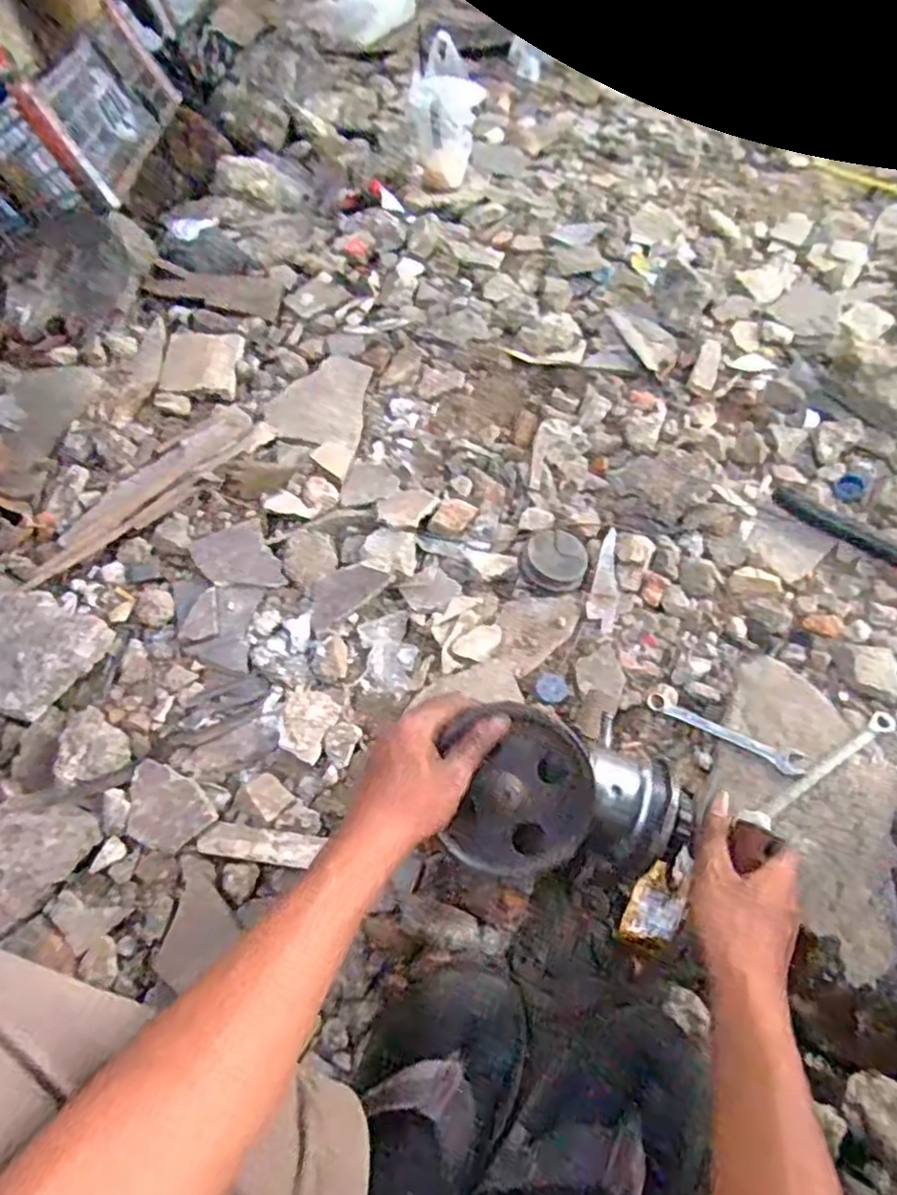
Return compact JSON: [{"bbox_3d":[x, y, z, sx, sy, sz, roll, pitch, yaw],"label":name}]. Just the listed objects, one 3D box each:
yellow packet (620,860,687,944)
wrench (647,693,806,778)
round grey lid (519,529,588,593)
[{"bbox_3d":[0.176,0.260,0.589,0.041,0.013,0.069,24,64,16],"label":"yellow packet"},{"bbox_3d":[0.264,0.128,0.668,0.147,0.019,0.026,28,66,18],"label":"wrench"},{"bbox_3d":[0.115,-0.041,0.768,0.072,0.033,0.070,-2,60,3],"label":"round grey lid"}]

